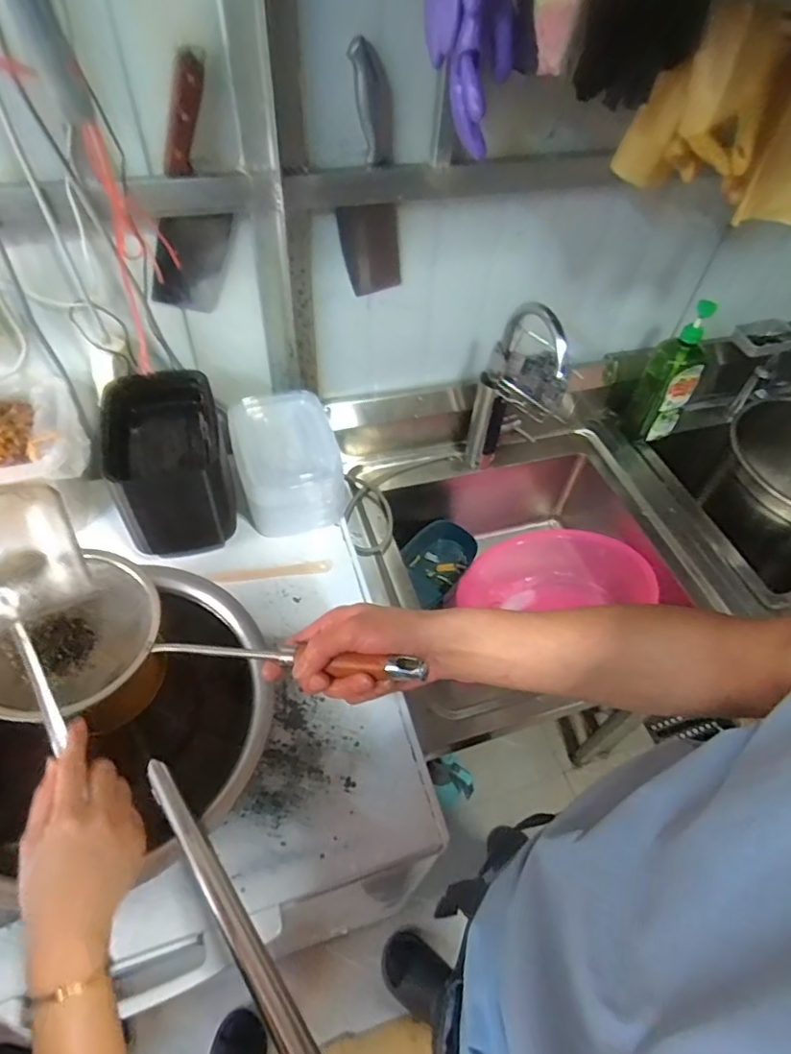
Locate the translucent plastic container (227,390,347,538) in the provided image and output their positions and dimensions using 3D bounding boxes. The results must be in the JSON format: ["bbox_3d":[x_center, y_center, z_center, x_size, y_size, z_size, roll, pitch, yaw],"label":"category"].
[{"bbox_3d":[-0.163,-0.093,0.867,0.150,0.120,0.201,-13,54,-15],"label":"translucent plastic container"}]

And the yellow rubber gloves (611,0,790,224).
[{"bbox_3d":[0.407,-0.437,0.636,0.304,0.192,0.068,0,70,-15],"label":"yellow rubber gloves"}]

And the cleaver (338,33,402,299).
[{"bbox_3d":[-0.028,-0.440,0.734,0.089,0.292,0.025,-16,54,-17],"label":"cleaver"}]

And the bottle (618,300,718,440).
[{"bbox_3d":[0.519,-0.282,1.069,0.099,0.277,0.059,26,54,15],"label":"bottle"}]

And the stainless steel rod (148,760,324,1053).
[{"bbox_3d":[-0.127,0.300,0.438,0.021,0.014,0.345,-32,39,-26],"label":"stainless steel rod"}]

